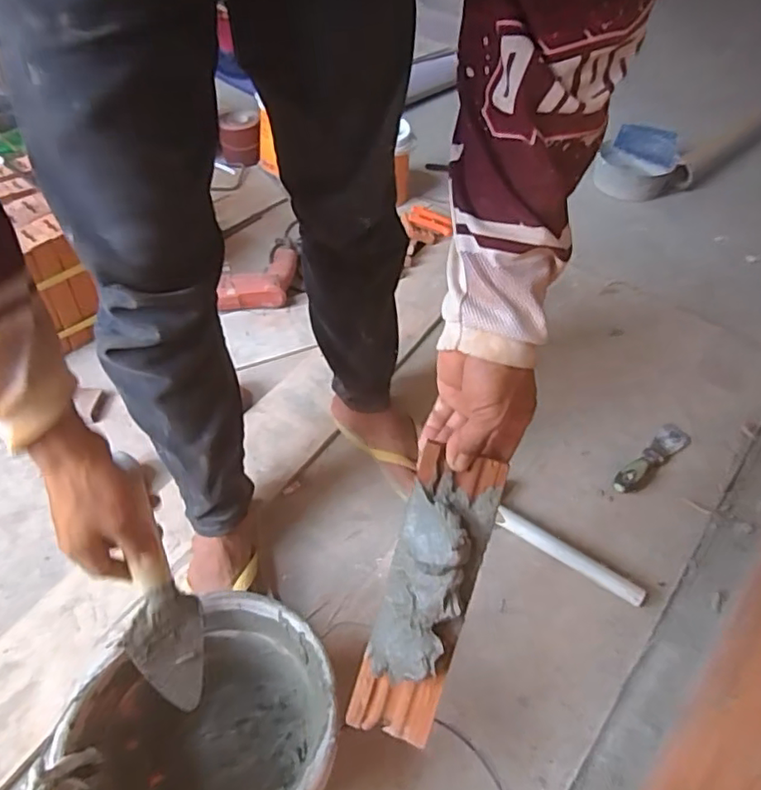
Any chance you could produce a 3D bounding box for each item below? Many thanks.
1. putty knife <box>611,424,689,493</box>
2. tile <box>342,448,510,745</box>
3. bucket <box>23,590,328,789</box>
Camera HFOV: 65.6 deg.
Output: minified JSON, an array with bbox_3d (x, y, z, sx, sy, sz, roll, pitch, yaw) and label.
[{"bbox_3d":[0.436,0.102,0.946,0.187,0.027,0.046,-35,58,-27],"label":"putty knife"},{"bbox_3d":[0.032,0.160,0.450,0.066,0.033,0.228,19,97,13],"label":"tile"},{"bbox_3d":[-0.178,0.346,0.596,0.233,0.200,0.233,0,49,0],"label":"bucket"}]

